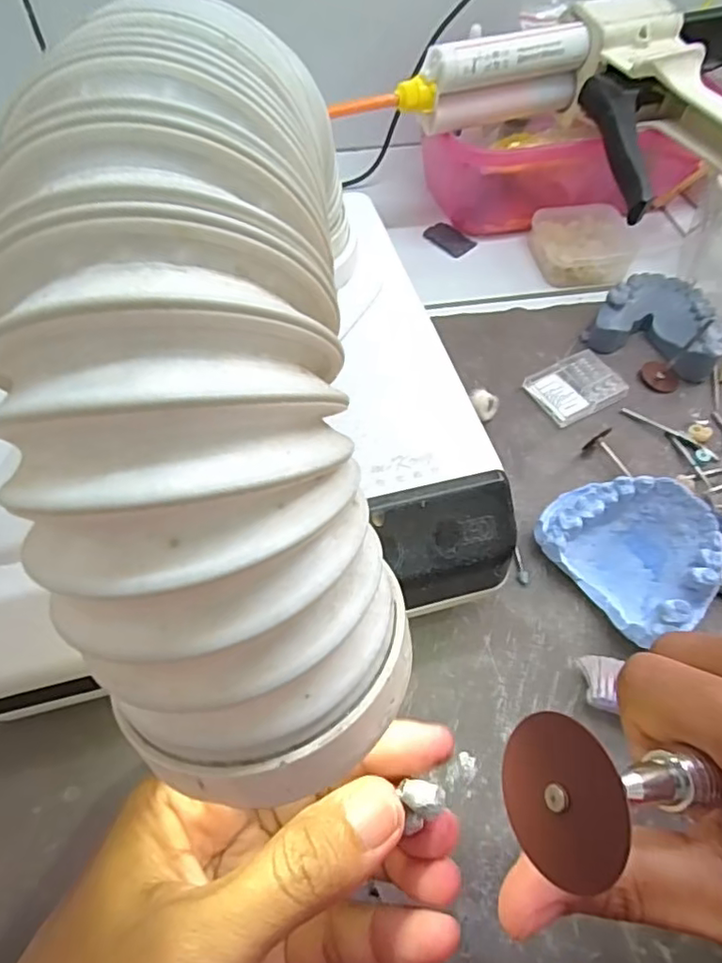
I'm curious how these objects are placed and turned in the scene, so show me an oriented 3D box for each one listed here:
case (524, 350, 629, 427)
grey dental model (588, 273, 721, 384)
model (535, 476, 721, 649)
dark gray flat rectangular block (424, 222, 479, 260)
[{"bbox_3d":[0.115,-0.051,0.314,0.048,0.007,0.036,-23,59,-14],"label":"case"},{"bbox_3d":[0.169,-0.089,0.329,0.065,0.024,0.053,25,60,16],"label":"grey dental model"},{"bbox_3d":[0.114,0.028,0.244,0.055,0.035,0.071,-31,61,-18],"label":"model"},{"bbox_3d":[0.059,-0.162,0.393,0.032,0.004,0.023,39,65,23],"label":"dark gray flat rectangular block"}]

